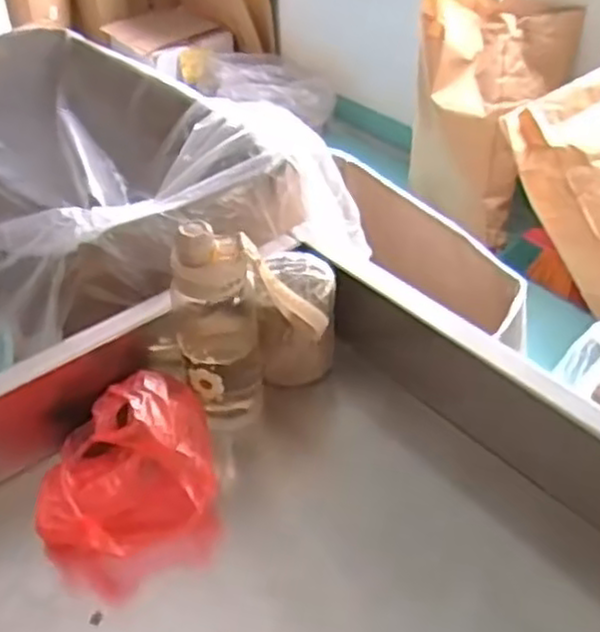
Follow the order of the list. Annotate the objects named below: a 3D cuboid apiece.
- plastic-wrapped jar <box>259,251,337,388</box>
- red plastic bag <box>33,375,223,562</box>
[{"bbox_3d":[0.000,0.006,0.789,0.085,0.116,0.101,0,40,3],"label":"plastic-wrapped jar"},{"bbox_3d":[-0.157,0.135,0.668,0.153,0.085,0.150,-11,41,-10],"label":"red plastic bag"}]

